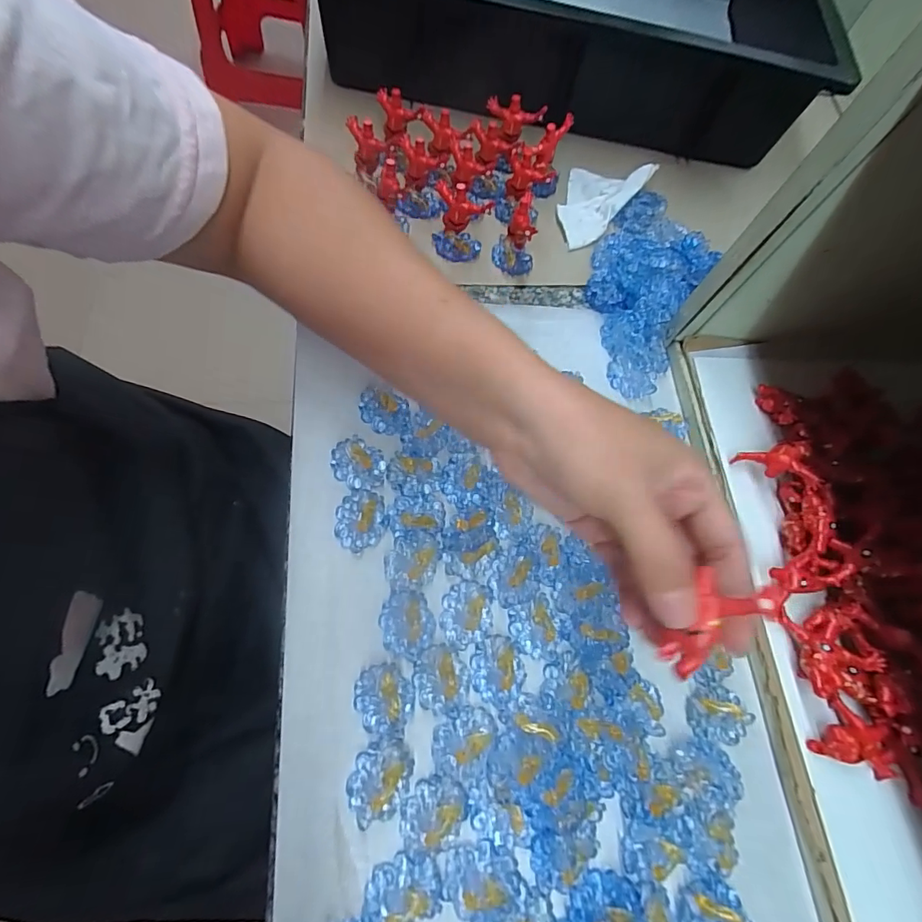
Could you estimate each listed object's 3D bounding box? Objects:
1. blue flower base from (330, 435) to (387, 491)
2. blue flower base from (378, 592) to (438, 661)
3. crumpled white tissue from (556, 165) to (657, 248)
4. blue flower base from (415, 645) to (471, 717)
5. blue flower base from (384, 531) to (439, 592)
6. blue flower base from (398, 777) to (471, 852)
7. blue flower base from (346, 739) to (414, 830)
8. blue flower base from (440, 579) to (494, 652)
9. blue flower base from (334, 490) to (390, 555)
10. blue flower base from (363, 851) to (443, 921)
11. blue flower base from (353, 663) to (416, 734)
[{"bbox_3d":[-0.065,0.002,0.298,0.036,0.006,0.029,34,67,5],"label":"blue flower base"},{"bbox_3d":[-0.031,0.094,0.266,0.030,0.010,0.037,-12,71,-14],"label":"blue flower base"},{"bbox_3d":[0.114,-0.232,0.401,0.058,0.012,0.109,38,67,6],"label":"crumpled white tissue"},{"bbox_3d":[-0.011,0.121,0.258,0.031,0.009,0.033,3,68,-8],"label":"blue flower base"},{"bbox_3d":[-0.029,0.059,0.278,0.029,0.011,0.035,30,66,3],"label":"blue flower base"},{"bbox_3d":[-0.013,0.180,0.235,0.033,0.012,0.031,5,68,-8],"label":"blue flower base"},{"bbox_3d":[-0.042,0.165,0.239,0.029,0.007,0.038,24,66,0],"label":"blue flower base"},{"bbox_3d":[0.004,0.090,0.273,0.029,0.008,0.036,6,67,-7],"label":"blue flower base"},{"bbox_3d":[-0.062,0.036,0.286,0.032,0.004,0.036,-13,71,-15],"label":"blue flower base"},{"bbox_3d":[-0.028,0.210,0.223,0.036,0.004,0.030,3,68,-9],"label":"blue flower base"},{"bbox_3d":[-0.043,0.130,0.253,0.031,0.007,0.033,3,68,-8],"label":"blue flower base"}]

